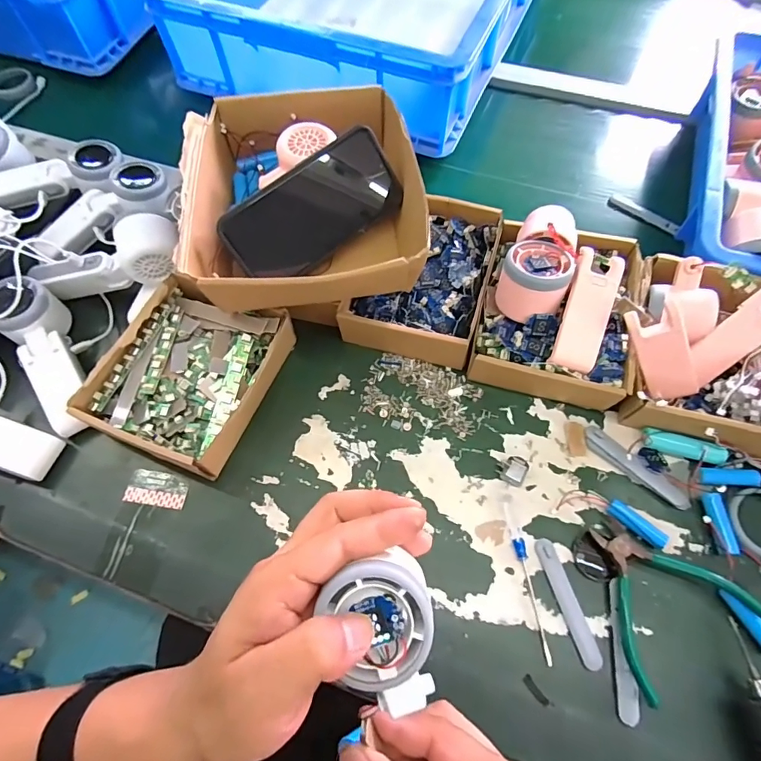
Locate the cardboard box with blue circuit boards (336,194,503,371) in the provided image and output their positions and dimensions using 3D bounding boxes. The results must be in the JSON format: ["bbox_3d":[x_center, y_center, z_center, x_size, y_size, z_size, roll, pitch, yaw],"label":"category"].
[{"bbox_3d":[0.044,-0.105,0.468,0.125,0.062,0.166,16,66,8],"label":"cardboard box with blue circuit boards"}]

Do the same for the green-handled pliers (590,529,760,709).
[{"bbox_3d":[0.232,0.173,0.347,0.104,0.024,0.113,-4,64,-1],"label":"green-handled pliers"}]

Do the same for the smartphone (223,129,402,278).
[{"bbox_3d":[-0.060,-0.156,0.424,0.164,0.082,0.012,-35,38,-6],"label":"smartphone"}]

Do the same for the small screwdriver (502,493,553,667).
[{"bbox_3d":[0.118,0.156,0.367,0.009,0.005,0.126,-8,64,-3],"label":"small screwdriver"}]

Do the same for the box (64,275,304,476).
[{"bbox_3d":[-0.175,-0.011,0.424,0.134,0.046,0.161,21,66,11],"label":"box"}]

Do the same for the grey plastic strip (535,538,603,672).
[{"bbox_3d":[0.148,0.175,0.359,0.015,0.004,0.094,-16,65,-6],"label":"grey plastic strip"}]

